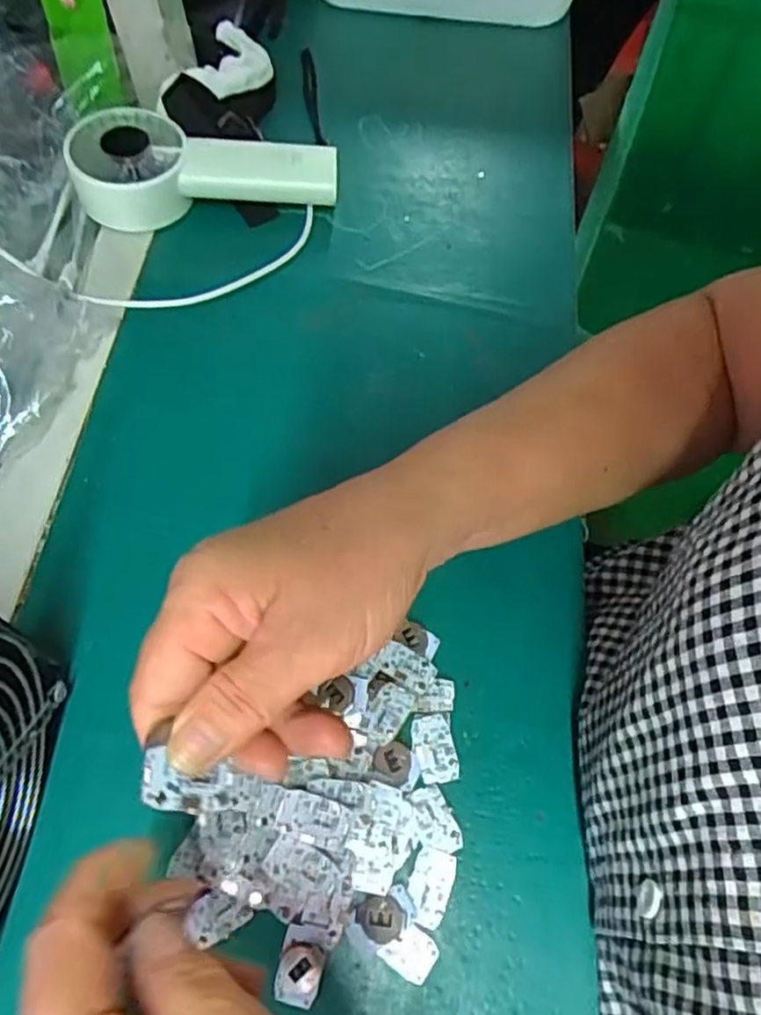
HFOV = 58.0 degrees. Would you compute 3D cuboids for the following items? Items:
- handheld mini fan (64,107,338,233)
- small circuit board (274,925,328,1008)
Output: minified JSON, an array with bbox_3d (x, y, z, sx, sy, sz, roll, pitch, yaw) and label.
[{"bbox_3d":[-0.121,-0.239,0.479,0.173,0.050,0.064,-8,64,-5],"label":"handheld mini fan"},{"bbox_3d":[-0.034,0.195,0.293,0.018,0.010,0.028,10,64,4],"label":"small circuit board"}]

